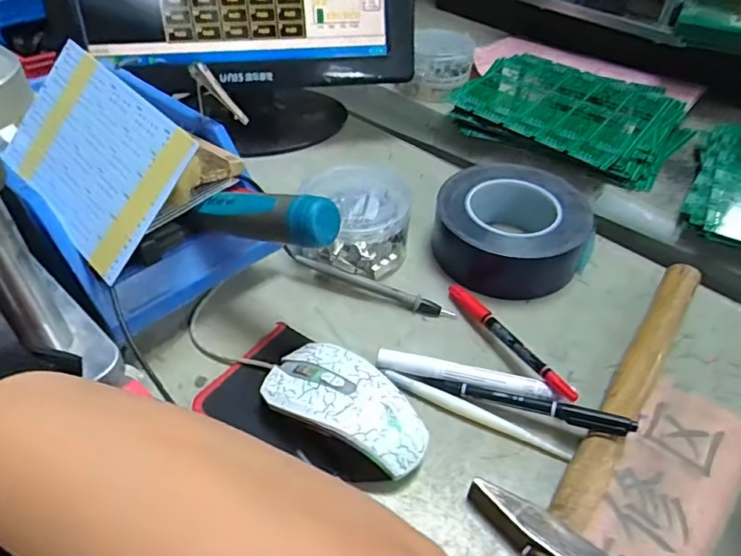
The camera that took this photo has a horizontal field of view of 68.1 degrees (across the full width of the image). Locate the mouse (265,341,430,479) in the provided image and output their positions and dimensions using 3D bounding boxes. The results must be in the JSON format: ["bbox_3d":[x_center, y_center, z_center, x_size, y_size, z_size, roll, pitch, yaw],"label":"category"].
[{"bbox_3d":[-0.018,0.086,0.362,0.116,0.041,0.059,31,51,25],"label":"mouse"}]

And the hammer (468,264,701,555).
[{"bbox_3d":[0.183,0.080,0.388,0.091,0.022,0.285,31,51,26],"label":"hammer"}]

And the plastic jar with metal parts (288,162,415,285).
[{"bbox_3d":[-0.014,-0.050,0.497,0.100,0.055,0.097,1,44,-1],"label":"plastic jar with metal parts"}]

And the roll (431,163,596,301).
[{"bbox_3d":[0.127,-0.047,0.501,0.131,0.057,0.131,1,44,-1],"label":"roll"}]

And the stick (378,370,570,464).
[{"bbox_3d":[0.072,0.092,0.378,0.131,0.009,0.011,19,47,16],"label":"stick"}]

